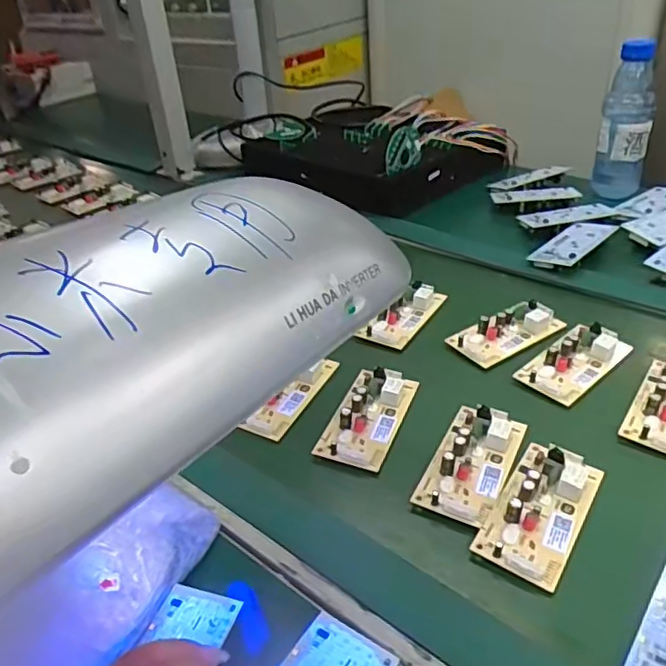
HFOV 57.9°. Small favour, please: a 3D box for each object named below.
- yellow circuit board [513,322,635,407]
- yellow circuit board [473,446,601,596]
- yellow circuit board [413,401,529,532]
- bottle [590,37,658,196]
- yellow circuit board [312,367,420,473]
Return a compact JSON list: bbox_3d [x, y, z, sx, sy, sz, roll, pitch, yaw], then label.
[{"bbox_3d":[0.220,0.023,0.547,0.110,0.018,0.054,-28,40,-31],"label":"yellow circuit board"},{"bbox_3d":[0.143,0.119,0.415,0.055,0.018,0.110,19,40,30],"label":"yellow circuit board"},{"bbox_3d":[0.105,0.093,0.456,0.055,0.018,0.112,15,38,26],"label":"yellow circuit board"},{"bbox_3d":[0.392,-0.278,0.806,0.063,0.189,0.066,15,38,26],"label":"bottle"},{"bbox_3d":[0.030,0.067,0.507,0.054,0.021,0.113,11,36,21],"label":"yellow circuit board"}]

